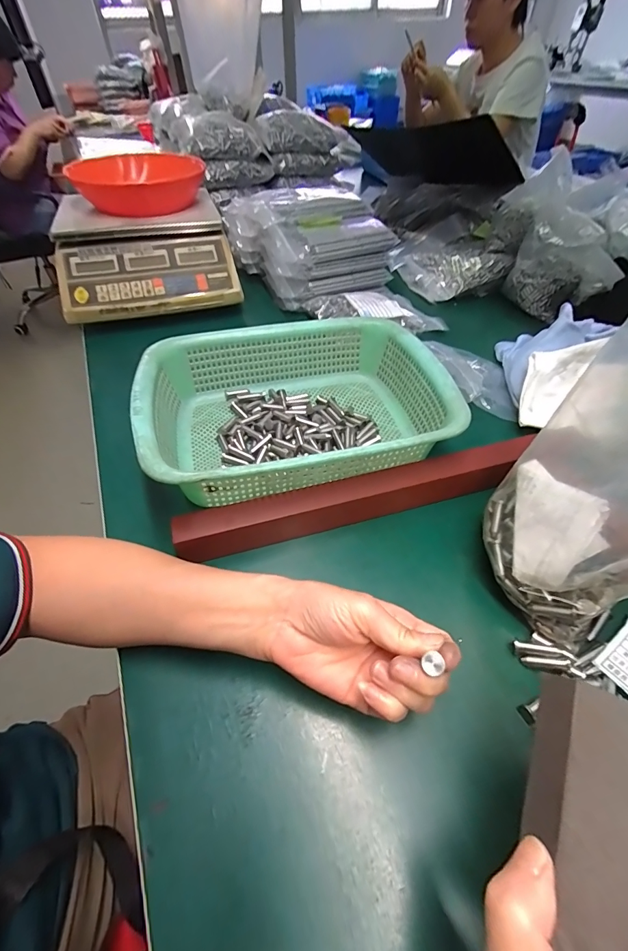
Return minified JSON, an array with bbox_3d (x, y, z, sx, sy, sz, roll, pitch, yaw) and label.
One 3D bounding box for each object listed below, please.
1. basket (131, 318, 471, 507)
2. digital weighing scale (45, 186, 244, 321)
[{"bbox_3d":[-0.018,-0.073,0.397,0.286,0.089,0.218,-12,51,-8],"label":"basket"},{"bbox_3d":[-0.267,-0.359,0.609,0.251,0.097,0.237,-15,51,-10],"label":"digital weighing scale"}]

